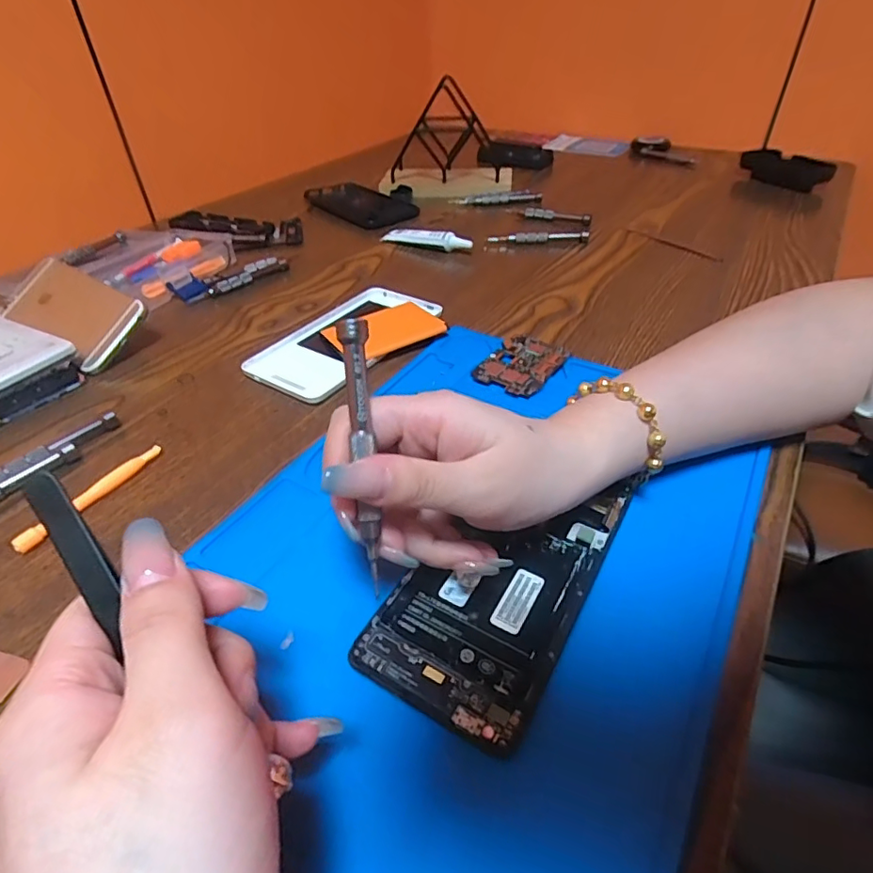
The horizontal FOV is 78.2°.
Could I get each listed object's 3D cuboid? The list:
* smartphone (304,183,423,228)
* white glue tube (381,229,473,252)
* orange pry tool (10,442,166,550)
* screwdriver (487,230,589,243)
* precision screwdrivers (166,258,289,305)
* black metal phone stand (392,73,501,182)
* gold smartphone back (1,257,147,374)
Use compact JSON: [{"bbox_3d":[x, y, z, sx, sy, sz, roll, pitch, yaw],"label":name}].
[{"bbox_3d":[-0.103,-0.297,0.681,0.081,0.009,0.177,-26,45,-25],"label":"smartphone"},{"bbox_3d":[-0.013,-0.206,0.558,0.105,0.018,0.017,23,46,27],"label":"white glue tube"},{"bbox_3d":[-0.186,0.031,0.293,0.008,0.008,0.084,18,44,23],"label":"orange pry tool"},{"bbox_3d":[0.108,-0.209,0.568,0.103,0.015,0.011,0,40,3],"label":"screwdriver"},{"bbox_3d":[-0.192,-0.149,0.505,0.107,0.013,0.031,-30,47,-29],"label":"precision screwdrivers"},{"bbox_3d":[0.011,-0.394,0.699,0.142,0.122,0.076,1,40,5],"label":"black metal phone stand"},{"bbox_3d":[-0.288,-0.100,0.424,0.137,0.011,0.062,28,73,24],"label":"gold smartphone back"}]

